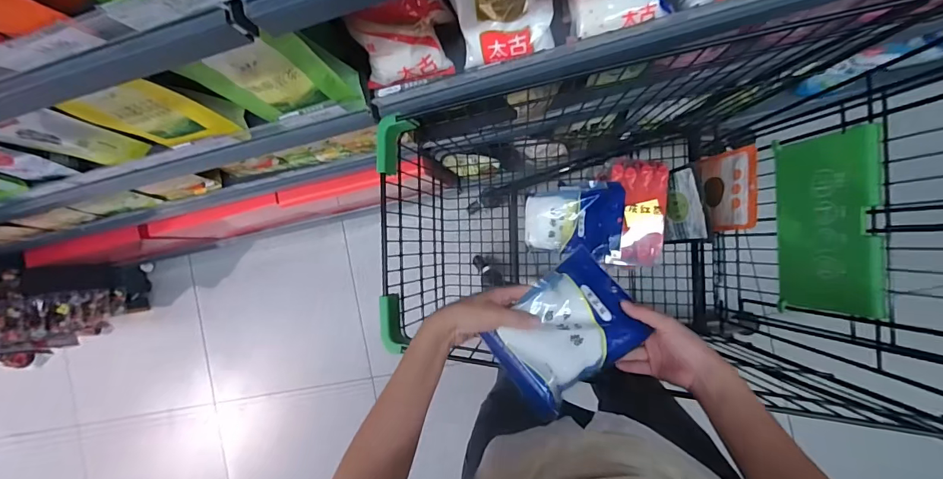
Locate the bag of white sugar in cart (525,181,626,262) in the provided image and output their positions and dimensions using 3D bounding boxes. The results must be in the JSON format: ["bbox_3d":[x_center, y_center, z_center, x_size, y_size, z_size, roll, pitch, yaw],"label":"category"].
[{"bbox_3d":[0.197,-0.039,0.822,0.195,0.044,0.137,4,92,39],"label":"bag of white sugar in cart"}]

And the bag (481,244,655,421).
[{"bbox_3d":[0.114,0.101,0.509,0.183,0.028,0.122,-31,68,-24],"label":"bag"}]

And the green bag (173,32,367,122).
[{"bbox_3d":[-0.250,-0.213,0.566,0.138,0.193,0.054,-10,89,10],"label":"green bag"}]

